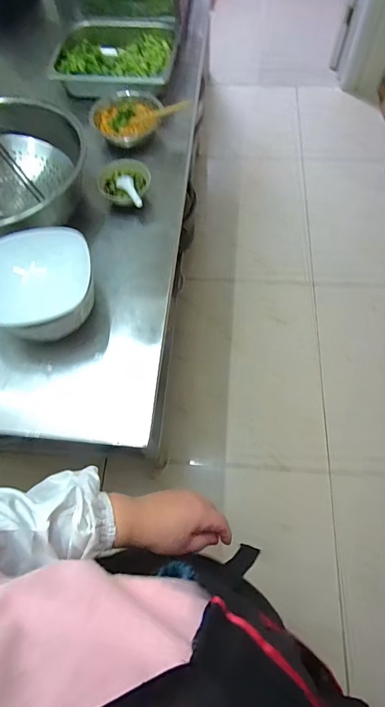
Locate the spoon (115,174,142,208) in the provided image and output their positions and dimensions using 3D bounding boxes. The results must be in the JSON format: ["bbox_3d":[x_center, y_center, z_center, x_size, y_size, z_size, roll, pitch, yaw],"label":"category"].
[{"bbox_3d":[-0.135,-0.345,0.806,0.033,0.030,0.115,-21,68,-7],"label":"spoon"}]

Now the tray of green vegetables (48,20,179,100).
[{"bbox_3d":[-0.206,-0.808,1.033,0.319,0.076,0.279,4,67,3],"label":"tray of green vegetables"}]

